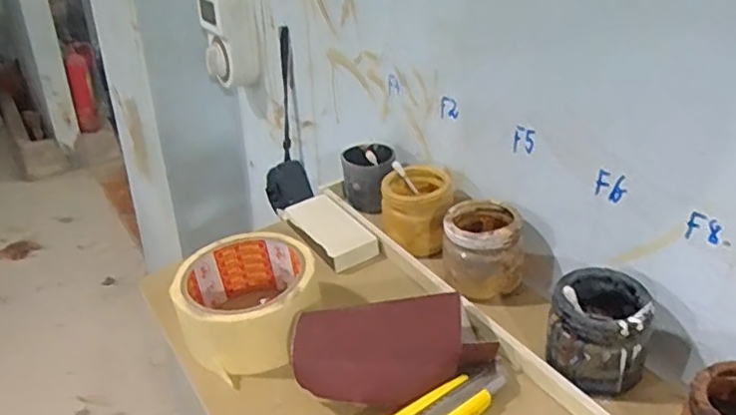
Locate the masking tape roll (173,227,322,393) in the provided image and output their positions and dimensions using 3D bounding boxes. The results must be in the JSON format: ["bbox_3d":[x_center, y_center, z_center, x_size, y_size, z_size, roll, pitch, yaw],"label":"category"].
[{"bbox_3d":[-0.081,0.064,0.432,0.091,0.052,0.093,-3,29,-3],"label":"masking tape roll"}]

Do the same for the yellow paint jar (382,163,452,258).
[{"bbox_3d":[0.038,0.000,0.503,0.055,0.052,0.059,1,29,4],"label":"yellow paint jar"}]

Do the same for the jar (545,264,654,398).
[{"bbox_3d":[0.137,0.072,0.375,0.057,0.059,0.062,11,31,21],"label":"jar"}]

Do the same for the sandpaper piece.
[{"bbox_3d":[0.015,0.087,0.385,0.121,0.039,0.067,-4,29,-6],"label":"sandpaper piece"}]

